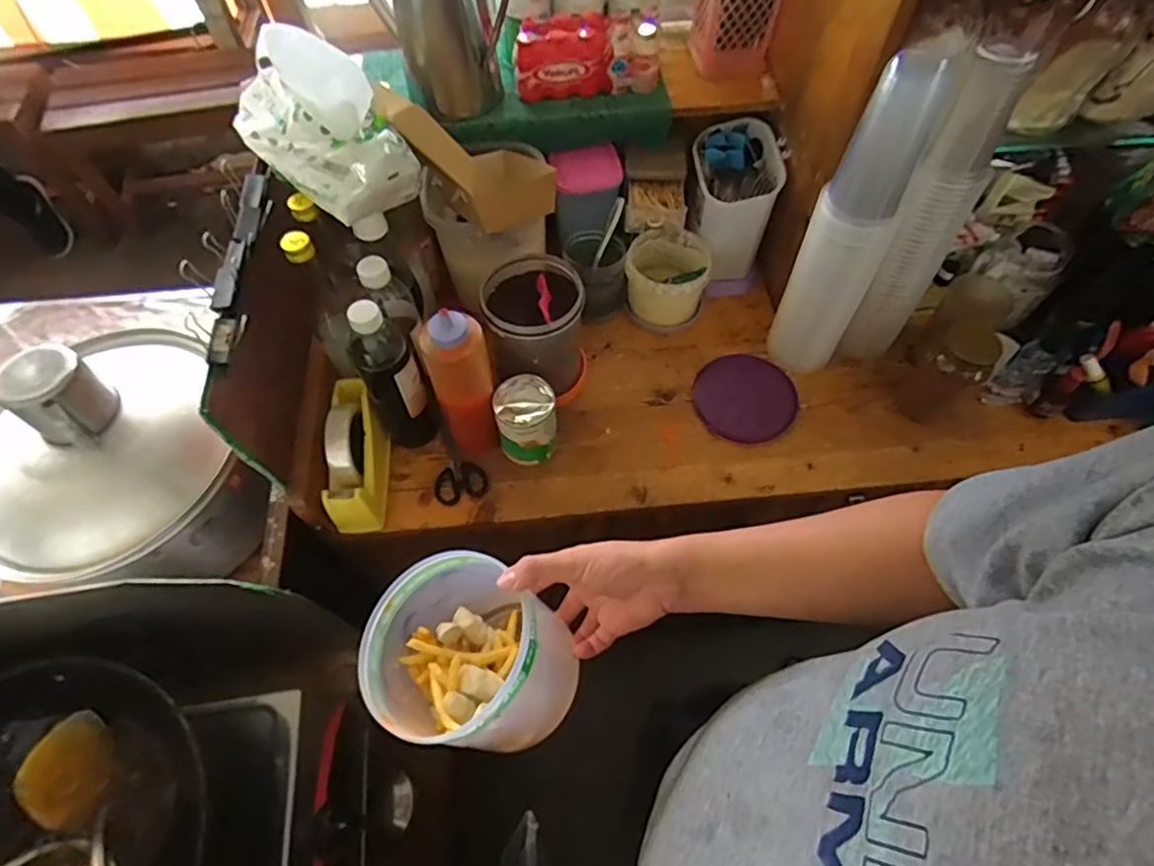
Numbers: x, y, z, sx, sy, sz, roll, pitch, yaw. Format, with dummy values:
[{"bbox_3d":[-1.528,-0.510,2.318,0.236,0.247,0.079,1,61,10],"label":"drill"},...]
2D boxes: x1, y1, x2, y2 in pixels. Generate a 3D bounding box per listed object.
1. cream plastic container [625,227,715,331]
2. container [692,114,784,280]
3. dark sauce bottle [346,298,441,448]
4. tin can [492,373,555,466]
[{"bbox_3d":[0.129,-0.221,0.896,0.112,0.085,0.110,10,62,6],"label":"cream plastic container"},{"bbox_3d":[0.223,-0.335,0.897,0.105,0.144,0.155,-3,61,0],"label":"container"},{"bbox_3d":[-0.211,-0.059,0.736,0.055,0.226,0.059,24,64,13],"label":"dark sauce bottle"},{"bbox_3d":[-0.062,-0.014,0.778,0.071,0.096,0.071,0,61,1],"label":"tin can"}]

